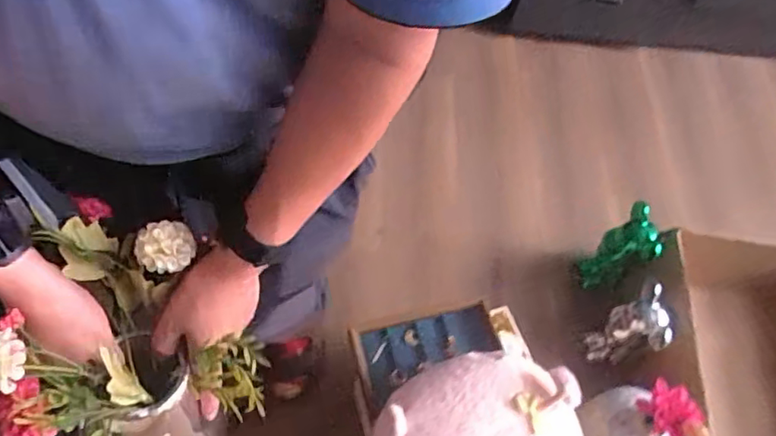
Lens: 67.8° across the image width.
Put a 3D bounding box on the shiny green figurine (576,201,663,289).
[{"bbox_3d":[0.540,0.085,1.344,0.102,0.270,0.125,2,59,-4],"label":"shiny green figurine"}]

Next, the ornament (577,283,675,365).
[{"bbox_3d":[0.524,0.256,1.259,0.108,0.270,0.120,-25,65,-16],"label":"ornament"}]

